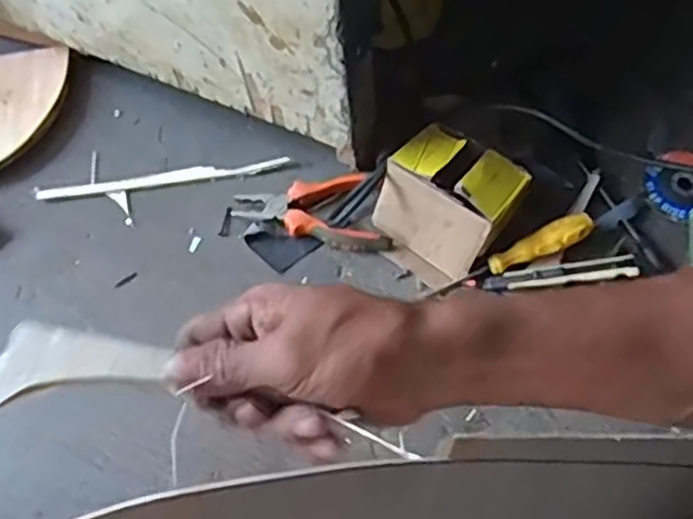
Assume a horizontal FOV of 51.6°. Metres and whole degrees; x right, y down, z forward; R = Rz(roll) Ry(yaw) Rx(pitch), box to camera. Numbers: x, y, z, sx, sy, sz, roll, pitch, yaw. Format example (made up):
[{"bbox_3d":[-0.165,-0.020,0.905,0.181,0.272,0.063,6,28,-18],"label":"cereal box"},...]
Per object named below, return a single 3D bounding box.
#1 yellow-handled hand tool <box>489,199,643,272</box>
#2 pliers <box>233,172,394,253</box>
[{"bbox_3d":[0.220,-0.027,0.710,0.174,0.028,0.030,-28,65,-12],"label":"yellow-handled hand tool"},{"bbox_3d":[-0.035,-0.044,0.723,0.149,0.021,0.080,-5,62,-1],"label":"pliers"}]

